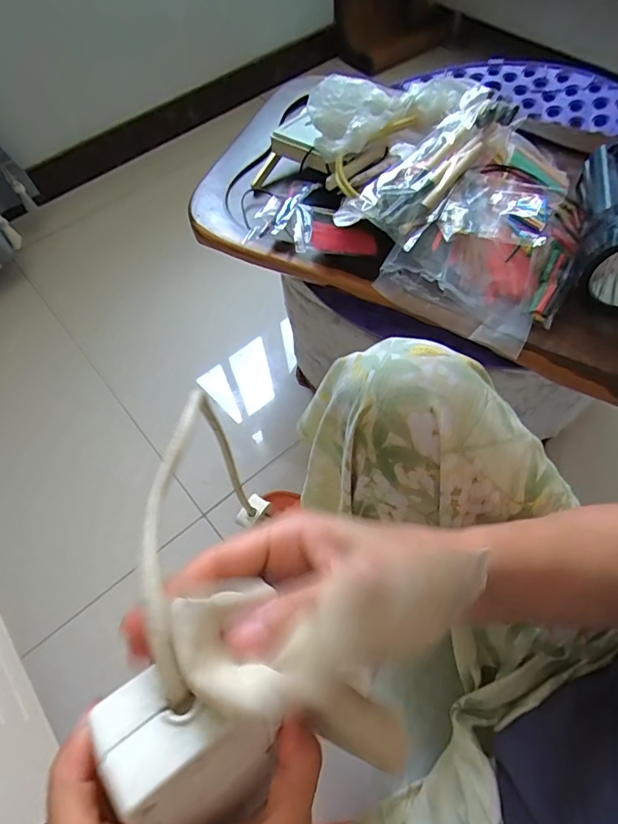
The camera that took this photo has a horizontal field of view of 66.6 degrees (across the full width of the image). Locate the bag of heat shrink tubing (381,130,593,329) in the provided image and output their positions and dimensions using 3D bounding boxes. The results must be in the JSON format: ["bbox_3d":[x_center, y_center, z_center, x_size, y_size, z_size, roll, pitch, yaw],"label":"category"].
[{"bbox_3d":[0.219,-0.211,0.516,0.166,0.069,0.253,26,65,17],"label":"bag of heat shrink tubing"}]

